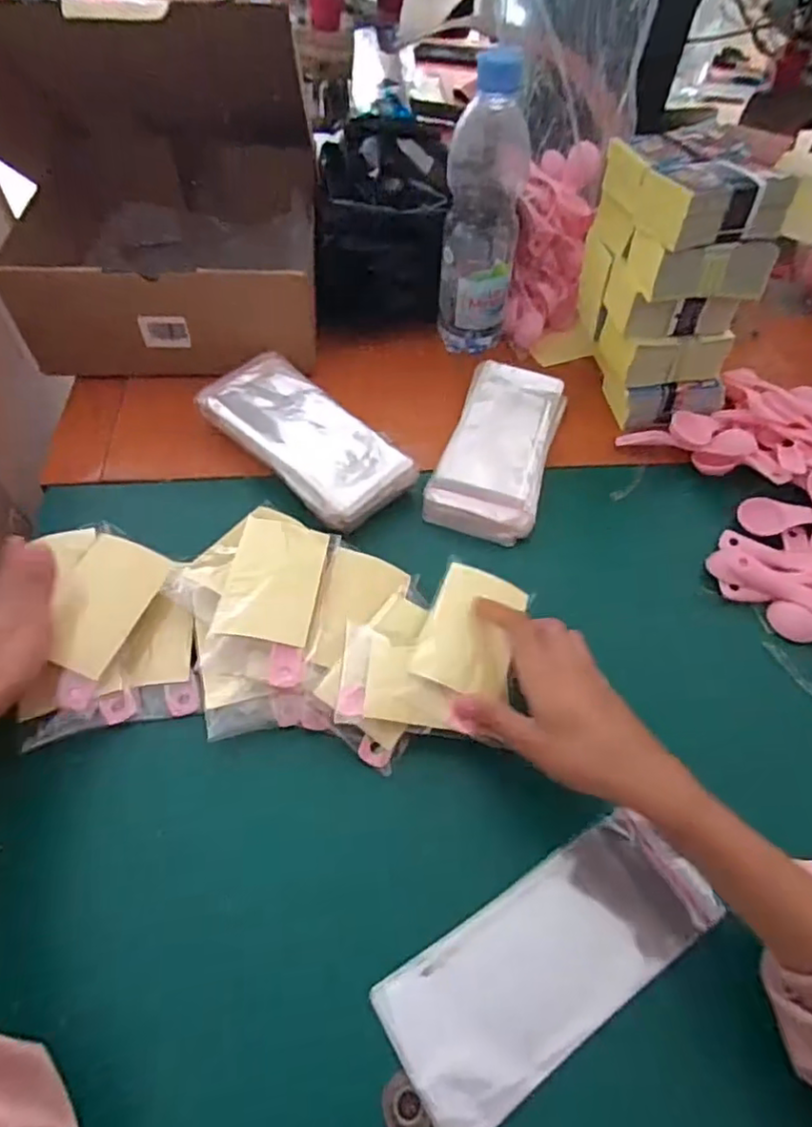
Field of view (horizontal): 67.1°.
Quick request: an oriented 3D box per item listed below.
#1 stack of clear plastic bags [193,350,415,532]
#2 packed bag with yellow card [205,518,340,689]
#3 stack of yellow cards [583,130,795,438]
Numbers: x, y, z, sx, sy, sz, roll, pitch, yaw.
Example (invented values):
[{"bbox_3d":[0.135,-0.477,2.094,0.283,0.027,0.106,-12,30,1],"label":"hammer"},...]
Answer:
[{"bbox_3d":[-0.089,-0.109,0.512,0.086,0.026,0.191,-37,64,-26],"label":"stack of clear plastic bags"},{"bbox_3d":[-0.089,0.023,0.410,0.063,0.013,0.117,14,58,-4],"label":"packed bag with yellow card"},{"bbox_3d":[0.233,-0.248,0.542,0.103,0.188,0.162,-5,55,-8],"label":"stack of yellow cards"}]

